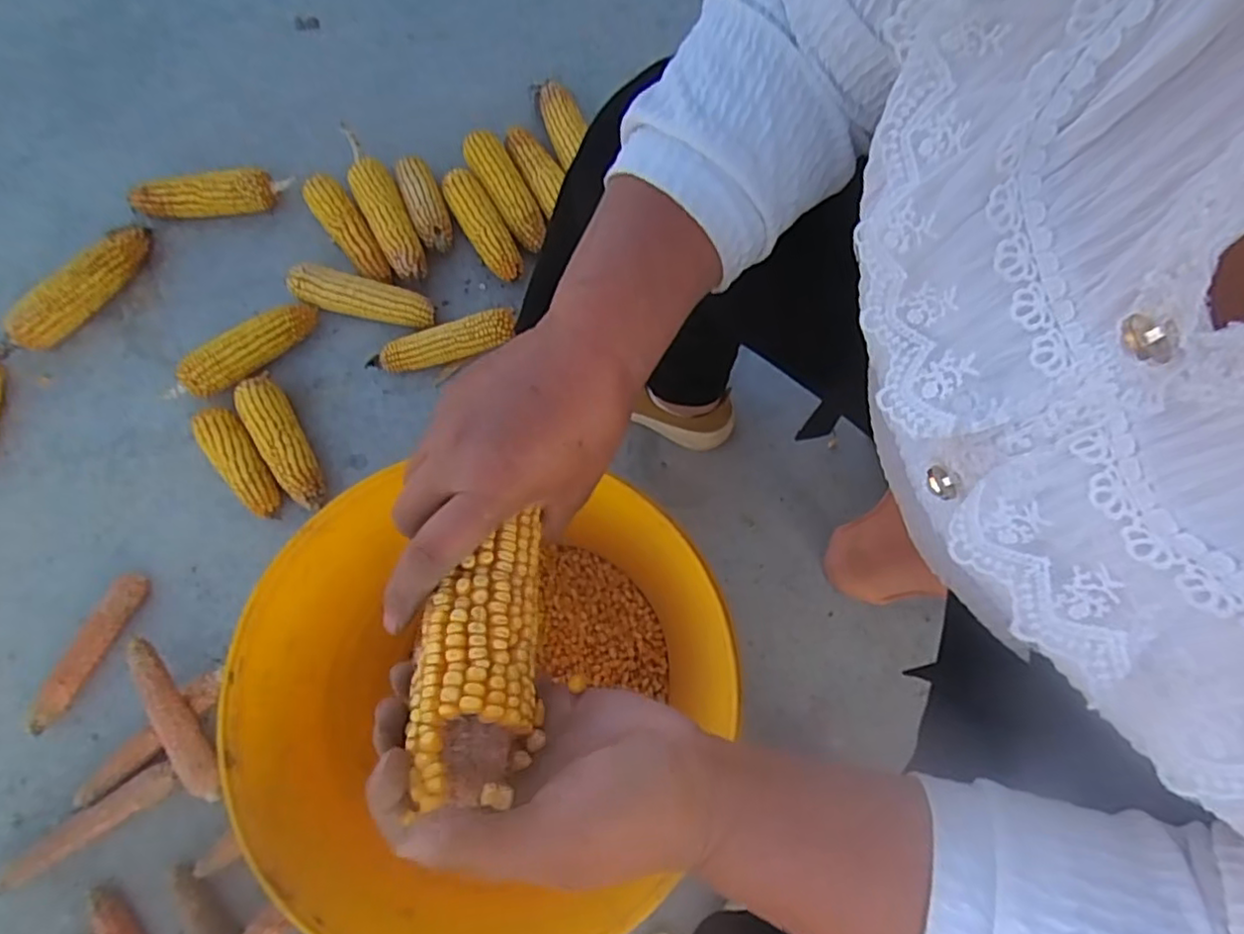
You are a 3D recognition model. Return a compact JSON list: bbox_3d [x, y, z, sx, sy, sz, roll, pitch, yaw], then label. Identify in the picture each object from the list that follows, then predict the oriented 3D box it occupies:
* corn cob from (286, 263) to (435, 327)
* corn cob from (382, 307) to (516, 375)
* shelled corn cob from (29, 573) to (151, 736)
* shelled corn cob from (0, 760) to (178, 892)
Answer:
[{"bbox_3d":[-0.315,-0.203,0.783,0.175,0.040,0.043,15,73,2],"label":"corn cob"},{"bbox_3d":[-0.210,-0.149,0.778,0.171,0.044,0.046,-21,75,-8],"label":"corn cob"},{"bbox_3d":[-0.570,0.197,0.688,0.029,0.029,0.173,24,74,5],"label":"shelled corn cob"},{"bbox_3d":[-0.524,0.351,0.636,0.181,0.029,0.032,-31,77,-11],"label":"shelled corn cob"}]

